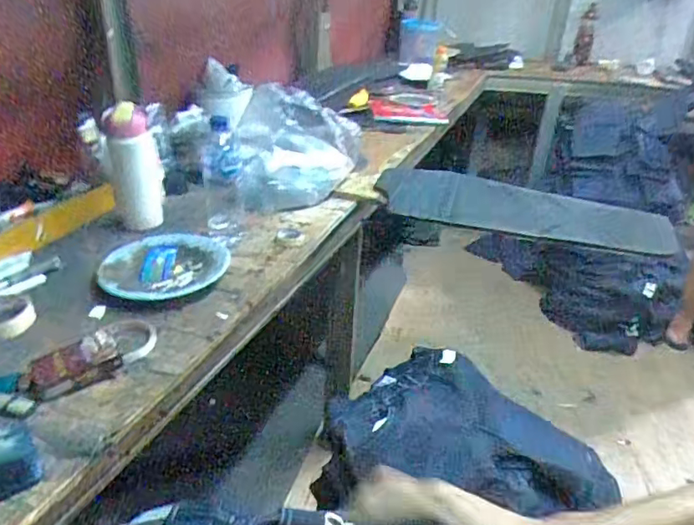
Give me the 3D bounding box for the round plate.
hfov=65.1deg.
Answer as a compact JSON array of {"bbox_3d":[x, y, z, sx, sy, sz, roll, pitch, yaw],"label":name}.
[{"bbox_3d":[-0.288,0.004,0.887,0.205,0.034,0.173,-11,33,-25],"label":"round plate"}]

